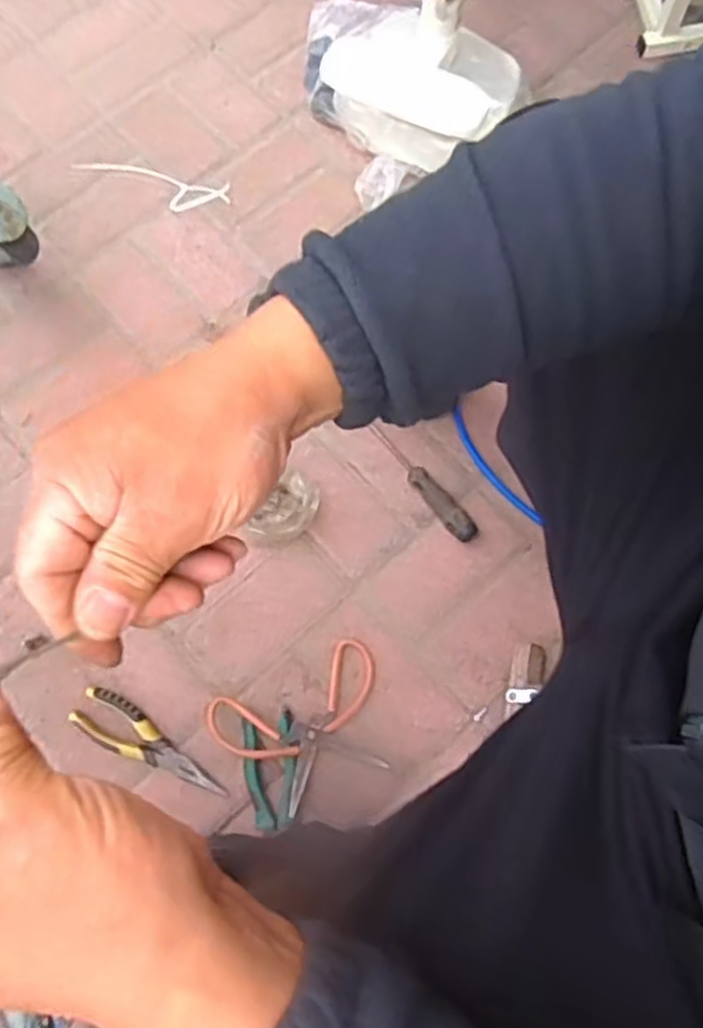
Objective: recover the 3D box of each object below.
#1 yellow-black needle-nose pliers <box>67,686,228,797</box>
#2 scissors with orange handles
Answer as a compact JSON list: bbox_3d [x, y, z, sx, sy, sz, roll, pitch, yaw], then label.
[{"bbox_3d":[-0.229,0.266,0.857,0.191,0.022,0.052,32,75,9],"label":"yellow-black needle-nose pliers"},{"bbox_3d":[-0.049,0.243,0.855,0.196,0.032,0.146,-24,74,-8],"label":"scissors with orange handles"}]

